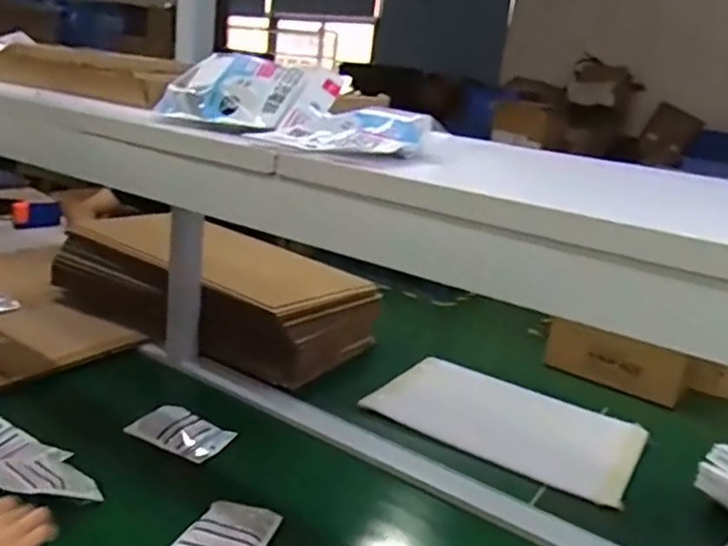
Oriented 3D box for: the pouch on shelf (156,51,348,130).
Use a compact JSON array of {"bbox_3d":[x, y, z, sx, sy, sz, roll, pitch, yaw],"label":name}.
[{"bbox_3d":[-0.092,-0.146,0.525,0.120,0.056,0.087,11,12,16],"label":"pouch on shelf"}]

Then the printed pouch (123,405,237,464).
[{"bbox_3d":[-0.259,0.227,0.936,0.125,0.009,0.078,25,30,9],"label":"printed pouch"}]

